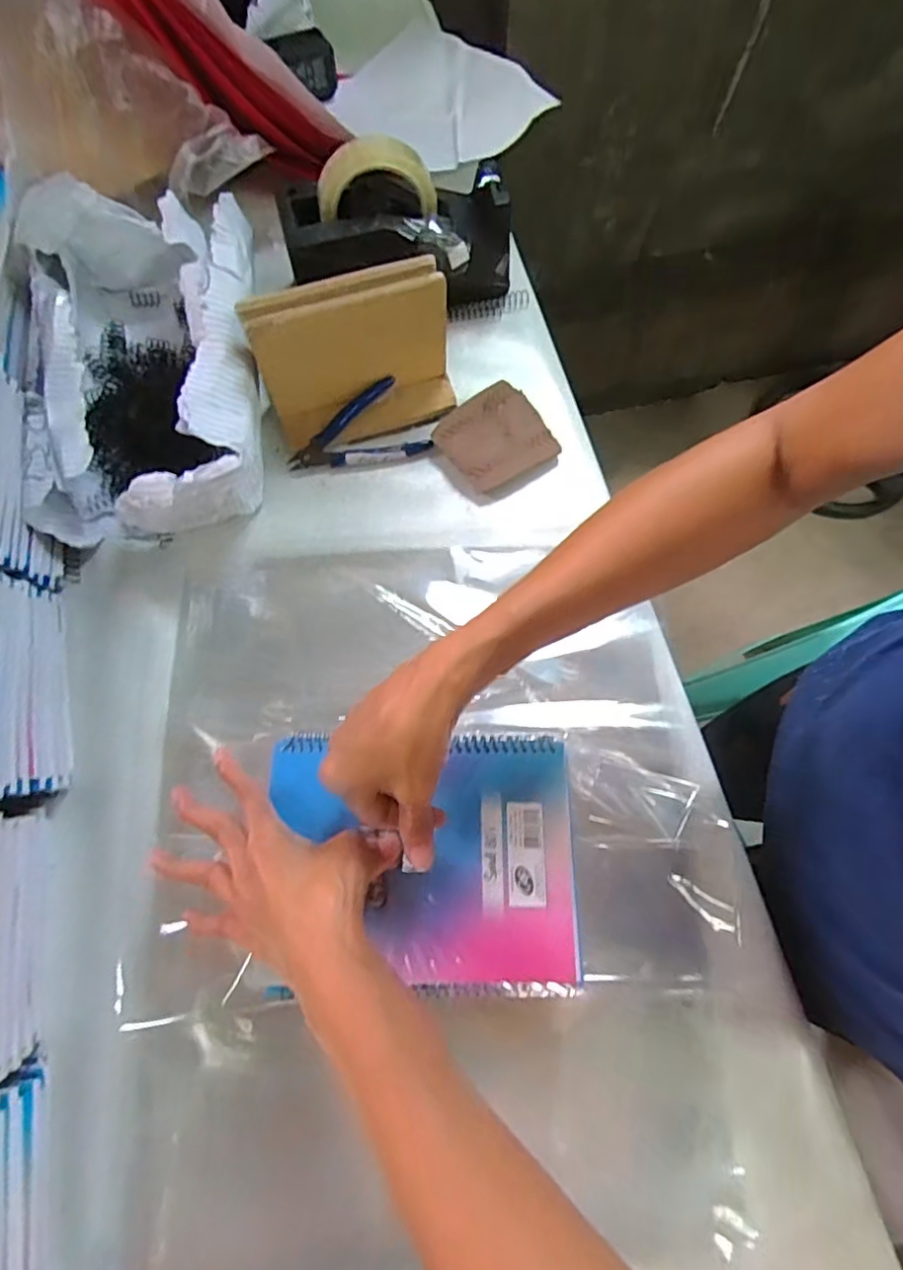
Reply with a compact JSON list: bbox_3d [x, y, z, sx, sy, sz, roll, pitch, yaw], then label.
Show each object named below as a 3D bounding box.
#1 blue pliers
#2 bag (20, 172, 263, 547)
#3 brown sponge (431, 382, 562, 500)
[{"bbox_3d":[-0.087,-0.174,0.521,0.115,0.024,0.069,-27,74,-9],"label":"blue pliers"},{"bbox_3d":[-0.255,-0.227,0.499,0.185,0.101,0.290,-7,72,-2],"label":"bag"},{"bbox_3d":[0.039,-0.176,0.527,0.088,0.026,0.093,-35,75,-11],"label":"brown sponge"}]

